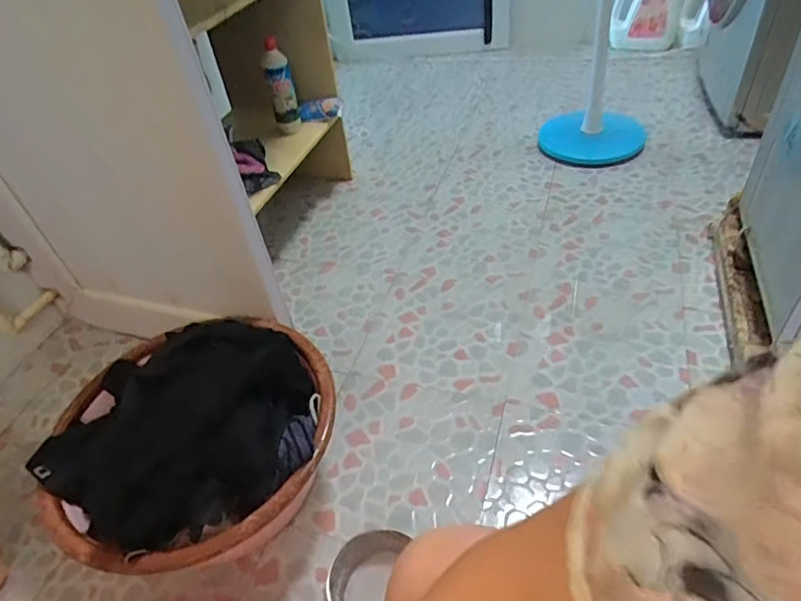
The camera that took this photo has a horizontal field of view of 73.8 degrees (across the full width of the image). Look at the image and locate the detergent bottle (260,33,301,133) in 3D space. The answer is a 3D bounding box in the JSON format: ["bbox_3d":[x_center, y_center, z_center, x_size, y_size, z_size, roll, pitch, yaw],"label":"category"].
[{"bbox_3d":[-0.268,-0.476,1.193,0.056,0.204,0.042,-12,42,-5],"label":"detergent bottle"}]

